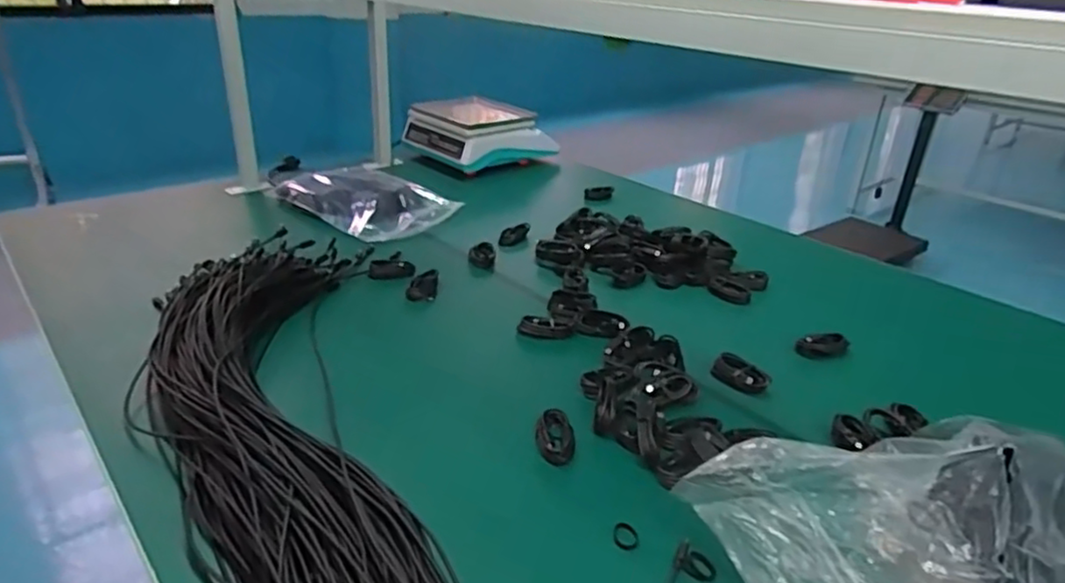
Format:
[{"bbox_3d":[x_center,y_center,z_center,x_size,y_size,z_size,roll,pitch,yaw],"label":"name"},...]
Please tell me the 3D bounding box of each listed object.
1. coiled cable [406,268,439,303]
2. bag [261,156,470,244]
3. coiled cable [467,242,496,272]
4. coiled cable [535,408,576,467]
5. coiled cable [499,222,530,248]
[{"bbox_3d":[-0.177,-0.011,1.065,0.047,0.020,0.076,1,27,-3],"label":"coiled cable"},{"bbox_3d":[-0.399,-0.219,1.404,0.484,0.056,0.252,22,32,33],"label":"bag"},{"bbox_3d":[-0.090,-0.064,1.184,0.047,0.027,0.068,1,27,-5],"label":"coiled cable"},{"bbox_3d":[0.026,0.168,0.743,0.041,0.025,0.081,-2,27,-10],"label":"coiled cable"},{"bbox_3d":[-0.034,-0.110,1.260,0.033,0.021,0.087,19,31,28],"label":"coiled cable"}]

